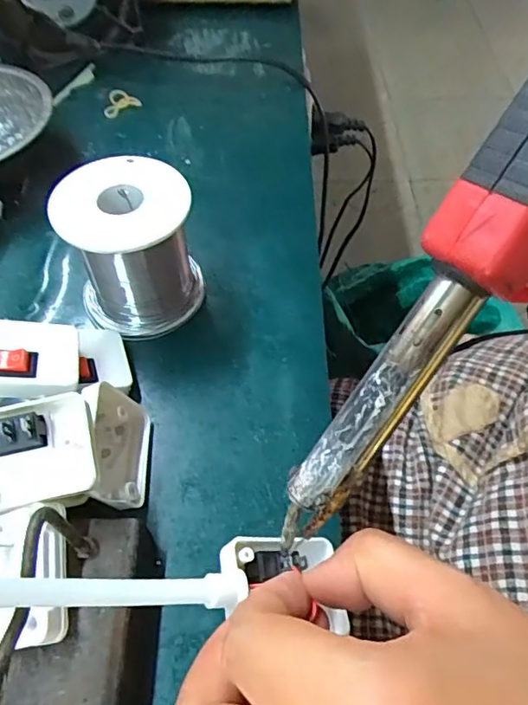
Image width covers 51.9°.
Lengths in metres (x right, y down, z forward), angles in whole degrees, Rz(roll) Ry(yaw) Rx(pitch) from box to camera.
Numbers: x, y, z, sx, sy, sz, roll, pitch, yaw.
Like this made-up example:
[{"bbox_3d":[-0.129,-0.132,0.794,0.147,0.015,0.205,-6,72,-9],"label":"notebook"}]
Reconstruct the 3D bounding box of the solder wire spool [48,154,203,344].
[{"bbox_3d":[-0.067,-0.052,0.280,0.062,0.068,0.064,-11,56,-9],"label":"solder wire spool"}]

